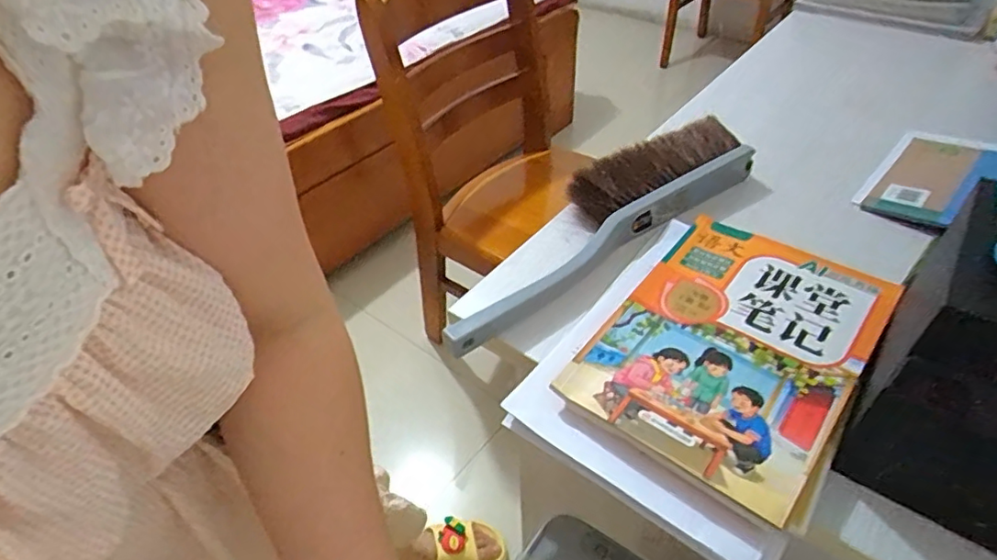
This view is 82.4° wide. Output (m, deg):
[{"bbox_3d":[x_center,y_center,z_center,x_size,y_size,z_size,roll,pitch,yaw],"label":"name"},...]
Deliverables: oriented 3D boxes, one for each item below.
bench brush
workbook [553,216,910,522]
[{"bbox_3d":[0.104,-0.067,0.603,0.436,0.047,0.109,-29,50,-25],"label":"bench brush"},{"bbox_3d":[0.191,0.048,0.468,0.181,0.008,0.247,27,57,31],"label":"workbook"}]

